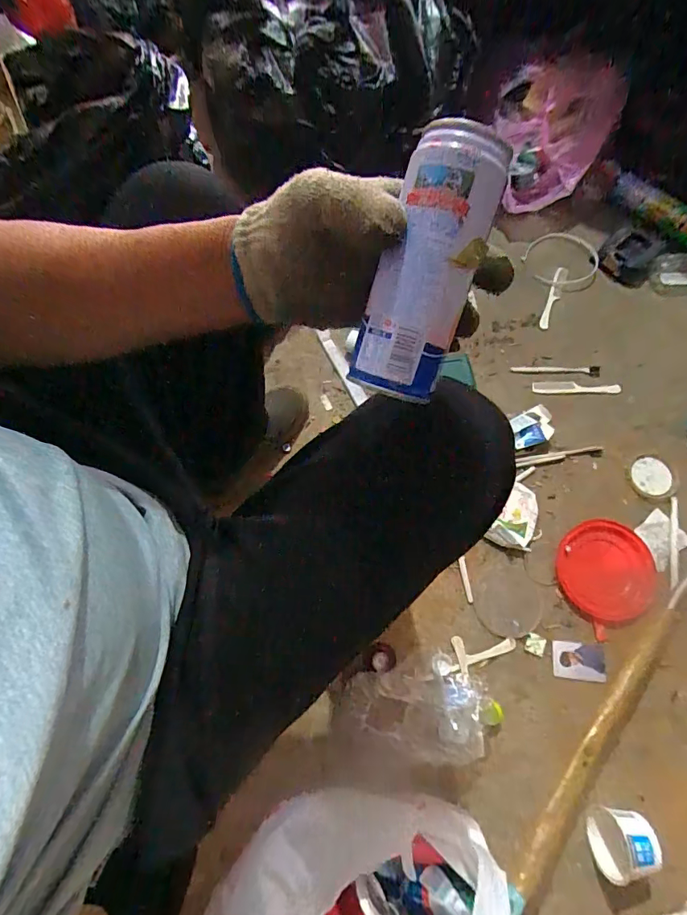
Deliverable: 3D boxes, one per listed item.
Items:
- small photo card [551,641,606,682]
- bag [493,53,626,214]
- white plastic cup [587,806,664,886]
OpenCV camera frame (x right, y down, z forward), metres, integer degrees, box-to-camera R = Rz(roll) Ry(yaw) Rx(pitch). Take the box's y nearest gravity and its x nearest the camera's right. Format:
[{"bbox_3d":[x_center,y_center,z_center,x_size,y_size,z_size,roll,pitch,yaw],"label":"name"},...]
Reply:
[{"bbox_3d":[0.367,0.318,0.703,0.076,0.004,0.054,3,62,7],"label":"small photo card"},{"bbox_3d":[0.353,-0.551,0.764,0.202,0.239,0.089,-9,70,-2],"label":"bag"},{"bbox_3d":[0.371,0.514,0.606,0.073,0.072,0.071,0,70,1],"label":"white plastic cup"}]

